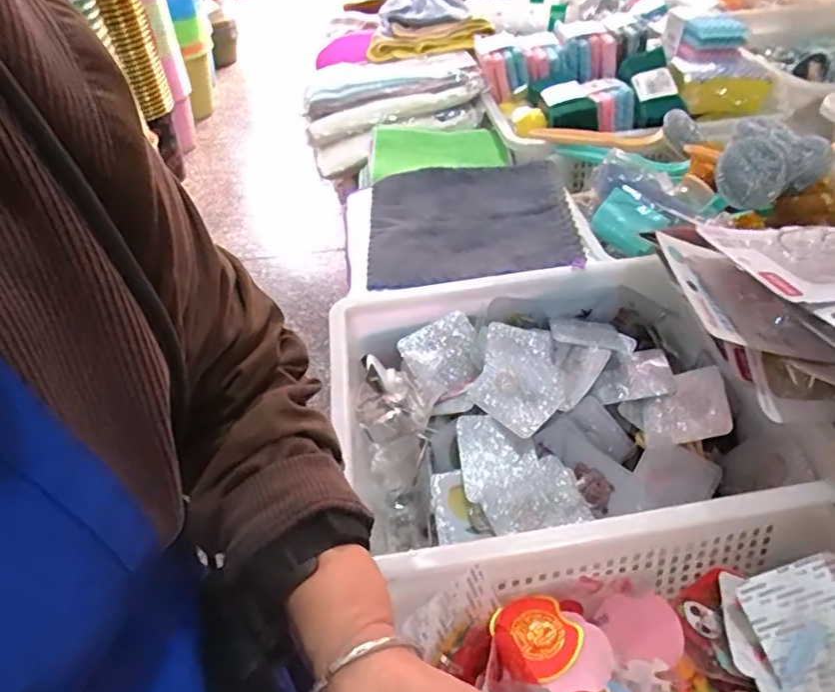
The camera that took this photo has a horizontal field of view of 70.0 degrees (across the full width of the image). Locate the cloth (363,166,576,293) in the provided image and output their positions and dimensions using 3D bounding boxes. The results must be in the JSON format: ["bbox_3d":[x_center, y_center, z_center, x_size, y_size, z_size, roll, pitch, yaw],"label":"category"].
[{"bbox_3d":[0.066,-0.166,0.777,0.256,0.033,0.282,-2,44,2],"label":"cloth"}]

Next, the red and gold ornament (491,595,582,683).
[{"bbox_3d":[0.083,0.208,0.428,0.057,0.014,0.057,-2,44,2],"label":"red and gold ornament"}]

